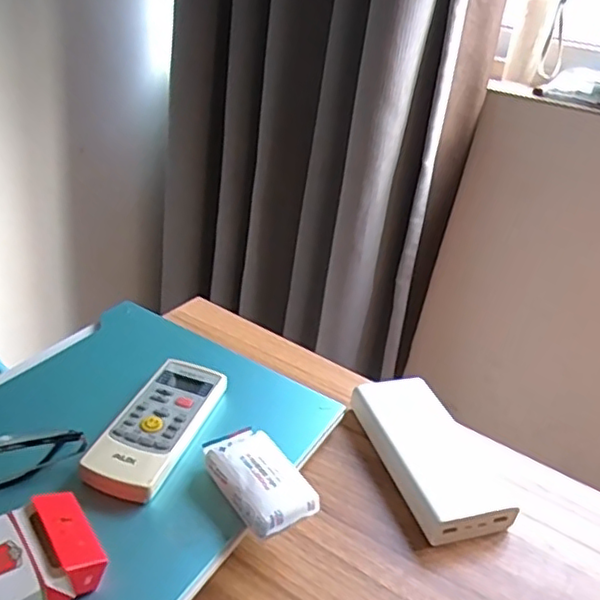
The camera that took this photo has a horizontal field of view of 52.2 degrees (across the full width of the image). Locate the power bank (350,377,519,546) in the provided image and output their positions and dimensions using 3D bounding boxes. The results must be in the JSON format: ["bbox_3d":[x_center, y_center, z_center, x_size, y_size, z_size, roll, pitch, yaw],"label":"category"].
[{"bbox_3d":[0.108,0.124,0.502,0.081,0.025,0.152,-4,33,-19],"label":"power bank"}]

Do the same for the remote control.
[{"bbox_3d":[-0.106,0.092,0.457,0.055,0.020,0.132,15,32,12],"label":"remote control"}]

